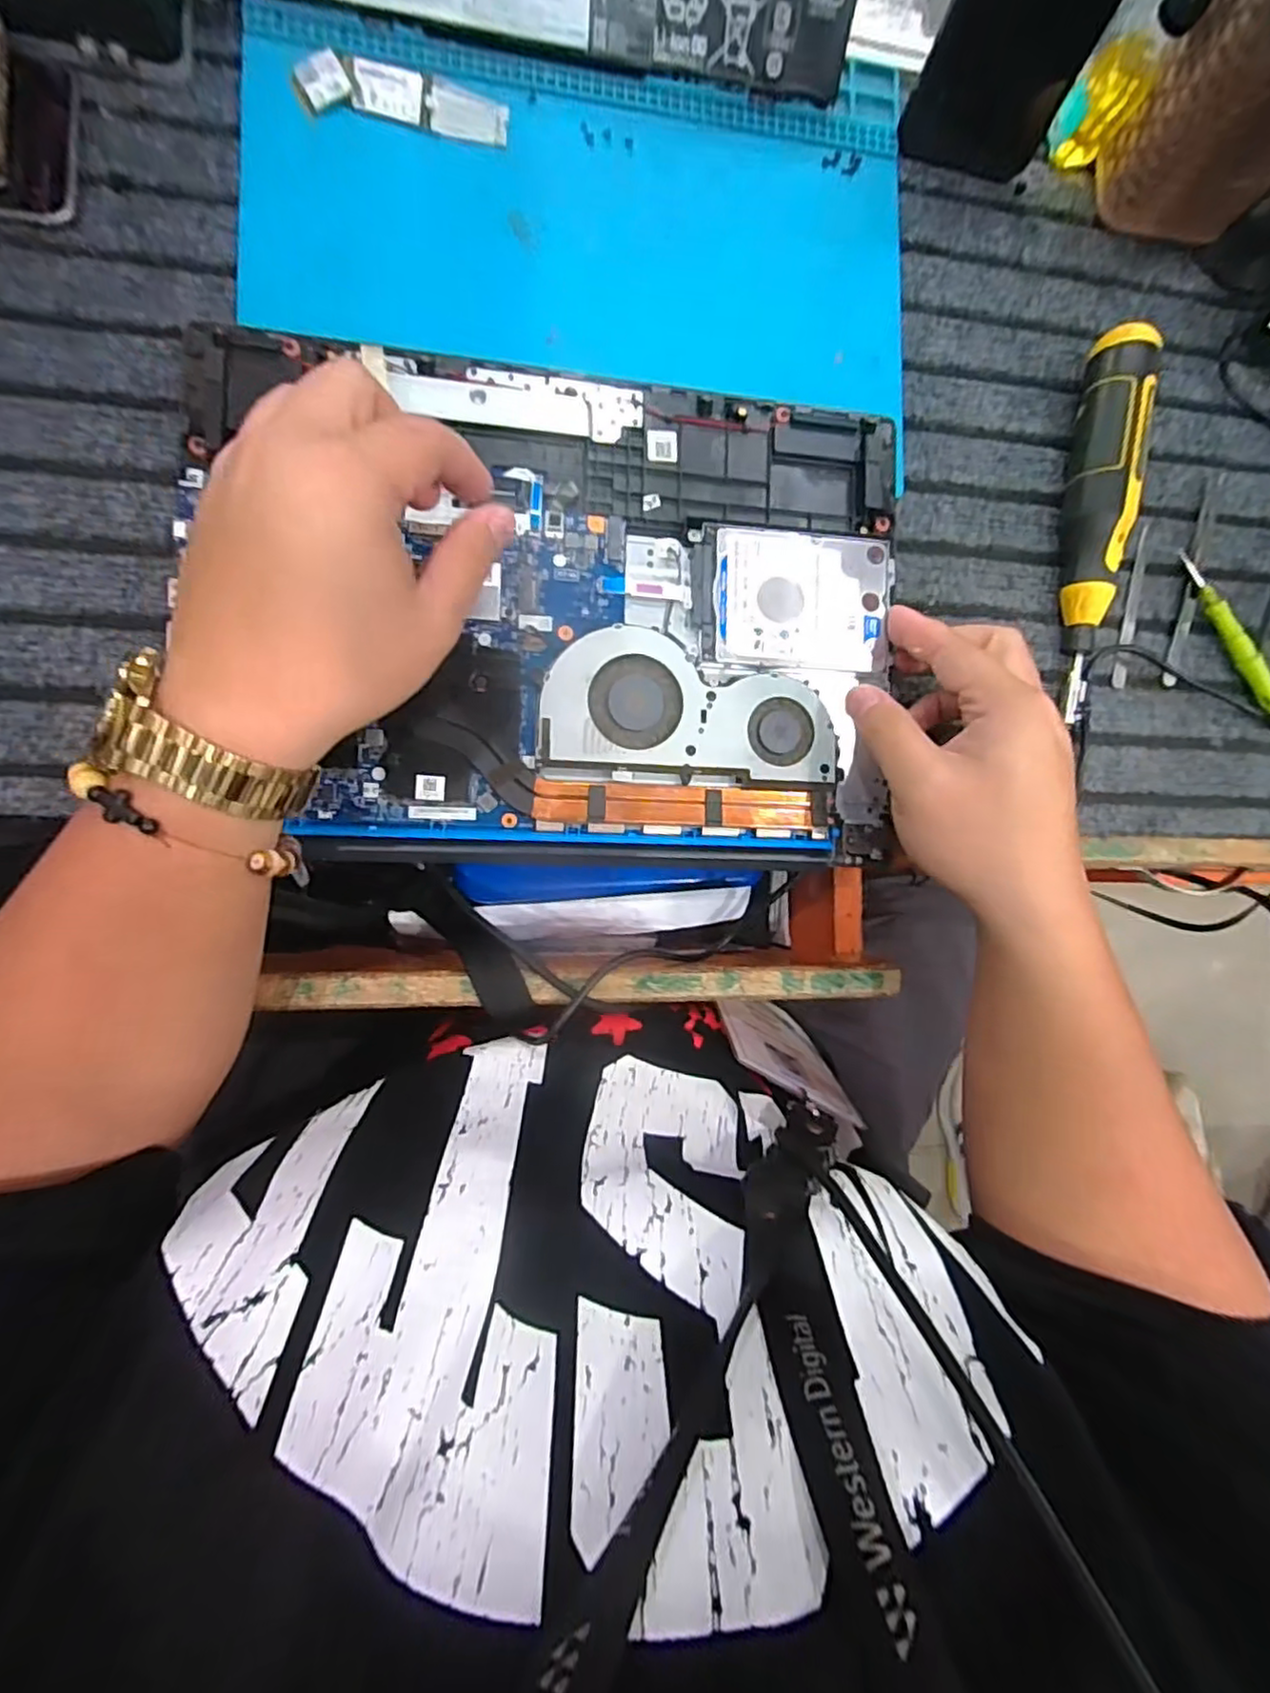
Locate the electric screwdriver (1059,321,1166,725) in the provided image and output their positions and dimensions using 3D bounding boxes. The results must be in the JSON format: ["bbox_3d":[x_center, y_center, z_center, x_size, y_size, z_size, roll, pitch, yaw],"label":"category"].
[{"bbox_3d":[0.260,-0.183,0.382,0.027,0.041,0.202,8,87,-9],"label":"electric screwdriver"}]

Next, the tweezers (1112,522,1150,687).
[{"bbox_3d":[0.301,-0.145,0.410,0.009,0.005,0.104,16,85,-9],"label":"tweezers"}]

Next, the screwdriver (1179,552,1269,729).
[{"bbox_3d":[0.364,-0.124,0.411,0.014,0.016,0.120,-31,93,-9],"label":"screwdriver"}]

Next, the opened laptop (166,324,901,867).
[{"bbox_3d":[-0.034,-0.116,0.338,0.340,0.013,0.241,2,88,-10],"label":"opened laptop"}]

